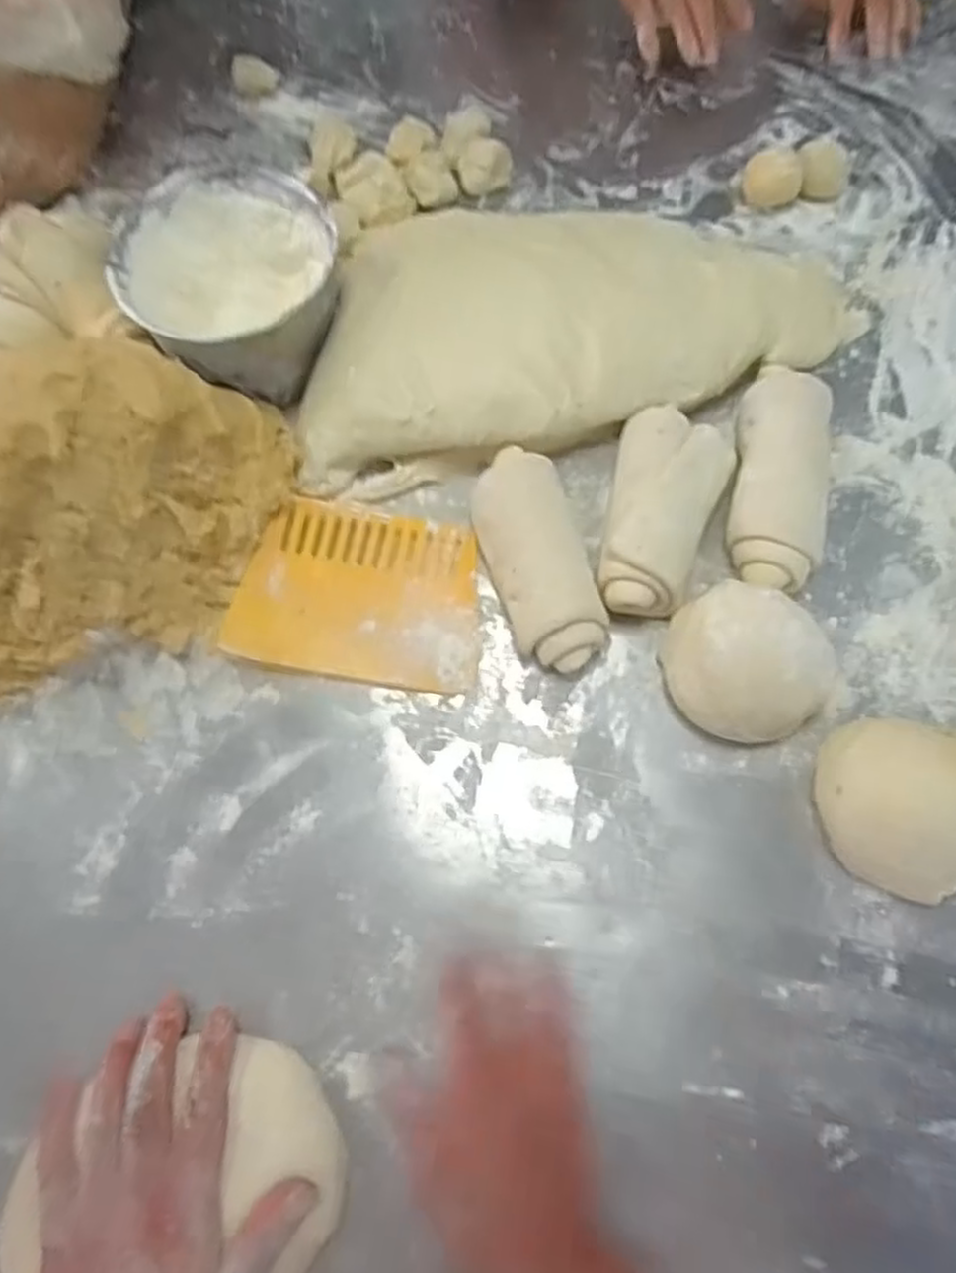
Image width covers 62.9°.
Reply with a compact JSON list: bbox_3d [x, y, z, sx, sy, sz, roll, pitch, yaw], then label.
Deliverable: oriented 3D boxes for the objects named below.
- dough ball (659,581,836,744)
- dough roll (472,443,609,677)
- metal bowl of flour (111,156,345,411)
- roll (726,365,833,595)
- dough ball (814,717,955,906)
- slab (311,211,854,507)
[{"bbox_3d":[0.169,0.013,0.482,0.095,0.066,0.093,-1,70,2],"label":"dough ball"},{"bbox_3d":[0.039,-0.052,0.517,0.060,0.051,0.149,-17,70,-4],"label":"dough roll"},{"bbox_3d":[-0.177,-0.255,0.564,0.145,0.080,0.140,-1,70,2],"label":"metal bowl of flour"},{"bbox_3d":[0.208,-0.108,0.537,0.062,0.044,0.164,10,70,6],"label":"roll"},{"bbox_3d":[0.252,0.103,0.452,0.099,0.054,0.087,16,71,8],"label":"dough ball"},{"bbox_3d":[0.066,-0.239,0.582,0.404,0.063,0.206,-11,69,-2],"label":"slab"}]

